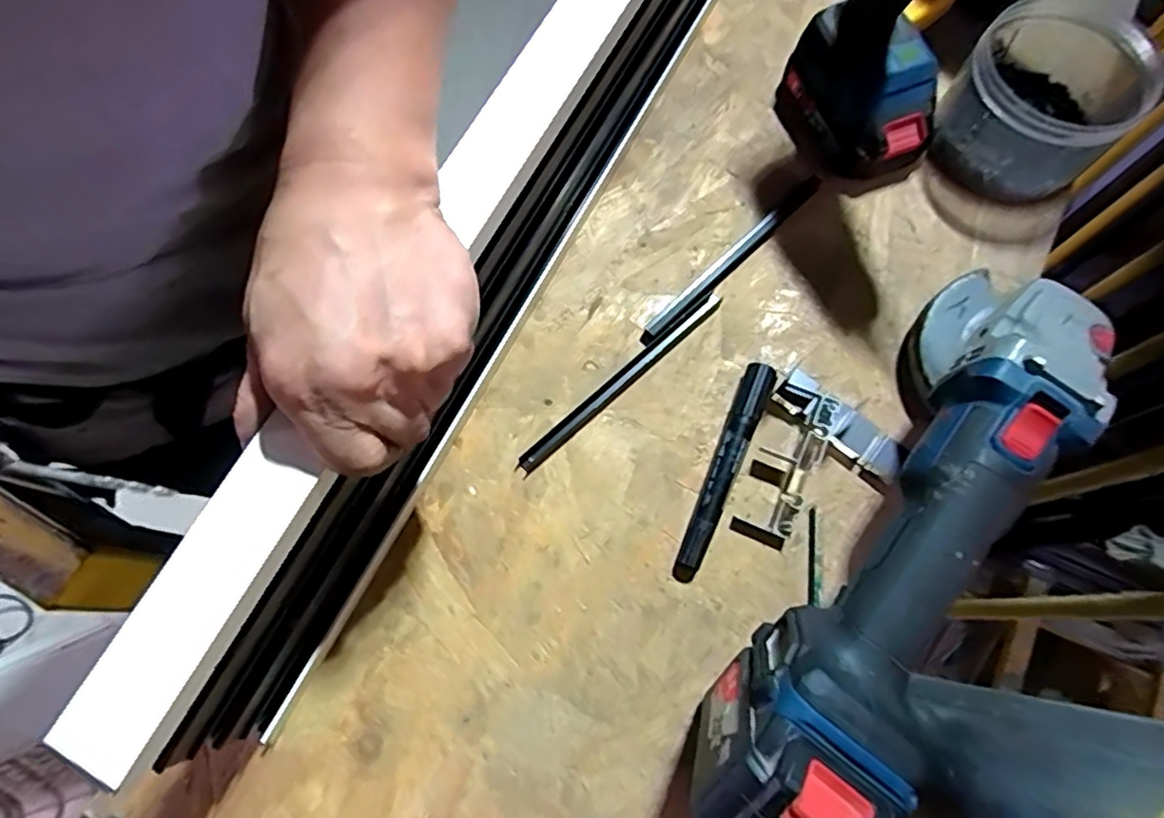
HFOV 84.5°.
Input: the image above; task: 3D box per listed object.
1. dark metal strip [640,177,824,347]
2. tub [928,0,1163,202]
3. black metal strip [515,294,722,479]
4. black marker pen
[{"bbox_3d":[0.106,-0.107,0.458,0.179,0.009,0.015,-43,76,-12],"label":"dark metal strip"},{"bbox_3d":[0.327,-0.222,0.457,0.106,0.081,0.114,0,72,1],"label":"tub"},{"bbox_3d":[0.028,-0.020,0.434,0.181,0.011,0.012,-41,76,-11],"label":"black metal strip"},{"bbox_3d":[0.090,0.039,0.405,0.019,0.023,0.143,23,74,8],"label":"black marker pen"}]

